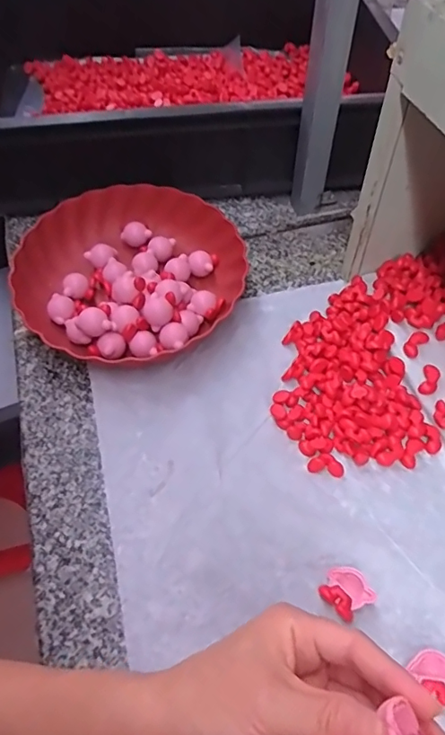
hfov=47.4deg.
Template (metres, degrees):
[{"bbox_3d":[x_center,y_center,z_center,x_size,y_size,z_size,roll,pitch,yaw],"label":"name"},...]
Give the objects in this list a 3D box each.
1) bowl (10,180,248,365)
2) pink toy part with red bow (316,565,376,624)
[{"bbox_3d":[-0.101,-0.106,0.564,0.234,0.062,0.231,-1,55,1],"label":"bowl"},{"bbox_3d":[0.096,0.175,0.396,0.033,0.013,0.034,-31,60,-19],"label":"pink toy part with red bow"}]

